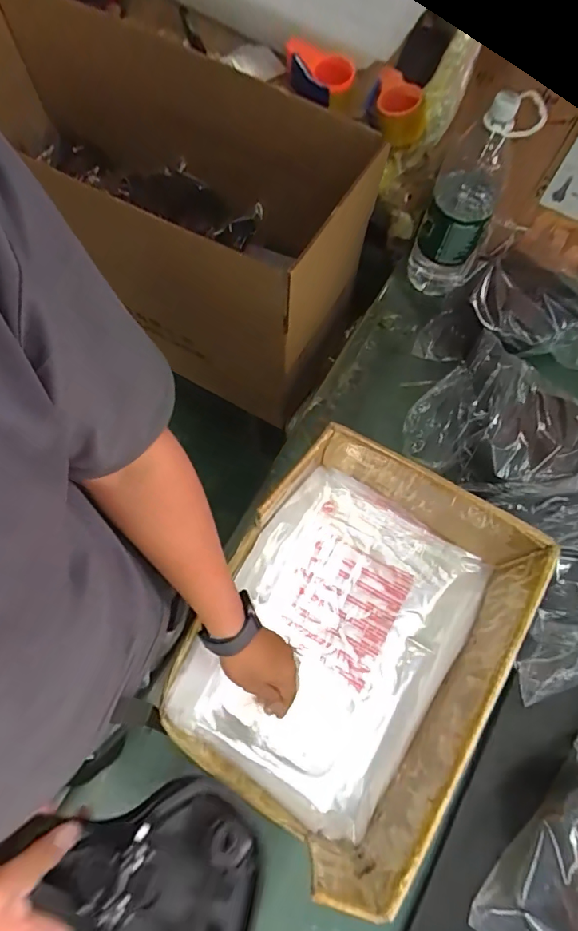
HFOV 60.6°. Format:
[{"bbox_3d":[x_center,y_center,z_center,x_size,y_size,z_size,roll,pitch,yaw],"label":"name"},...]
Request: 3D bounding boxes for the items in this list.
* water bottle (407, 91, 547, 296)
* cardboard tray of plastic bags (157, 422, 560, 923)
[{"bbox_3d":[0.246,-0.365,0.717,0.100,0.323,0.103,18,71,6],"label":"water bottle"},{"bbox_3d":[0.060,0.204,0.589,0.300,0.199,0.400,31,73,10],"label":"cardboard tray of plastic bags"}]

